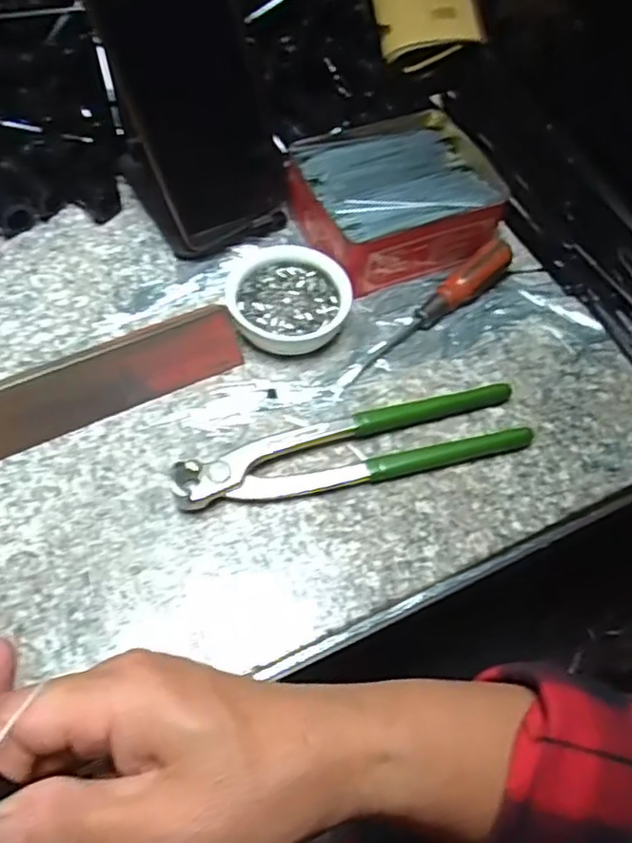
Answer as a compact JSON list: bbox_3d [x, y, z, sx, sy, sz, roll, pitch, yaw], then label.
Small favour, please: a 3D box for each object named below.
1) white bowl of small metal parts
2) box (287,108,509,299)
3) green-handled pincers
[{"bbox_3d":[-0.017,-0.075,0.396,0.071,0.023,0.068,1,60,-2],"label":"white bowl of small metal parts"},{"bbox_3d":[0.051,-0.148,0.429,0.126,0.036,0.109,-21,64,-14],"label":"box"},{"bbox_3d":[0.023,0.014,0.356,0.196,0.018,0.039,-13,62,-10],"label":"green-handled pincers"}]

